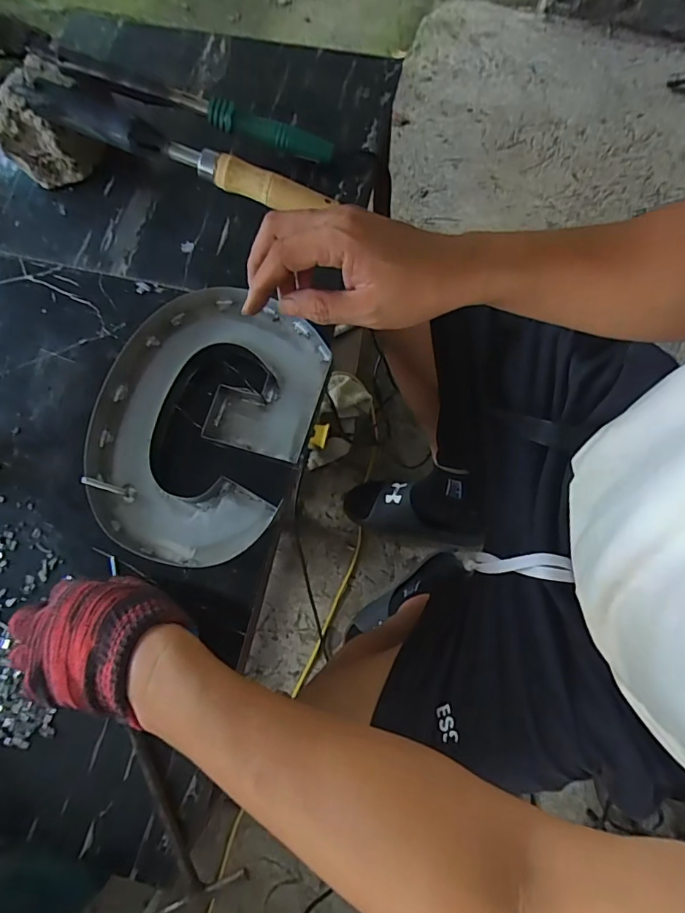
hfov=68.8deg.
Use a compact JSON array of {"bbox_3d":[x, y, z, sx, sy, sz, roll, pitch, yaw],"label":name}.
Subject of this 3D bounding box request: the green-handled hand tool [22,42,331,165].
[{"bbox_3d":[-0.151,-0.349,0.494,0.288,0.027,0.025,14,78,-9],"label":"green-handled hand tool"}]

